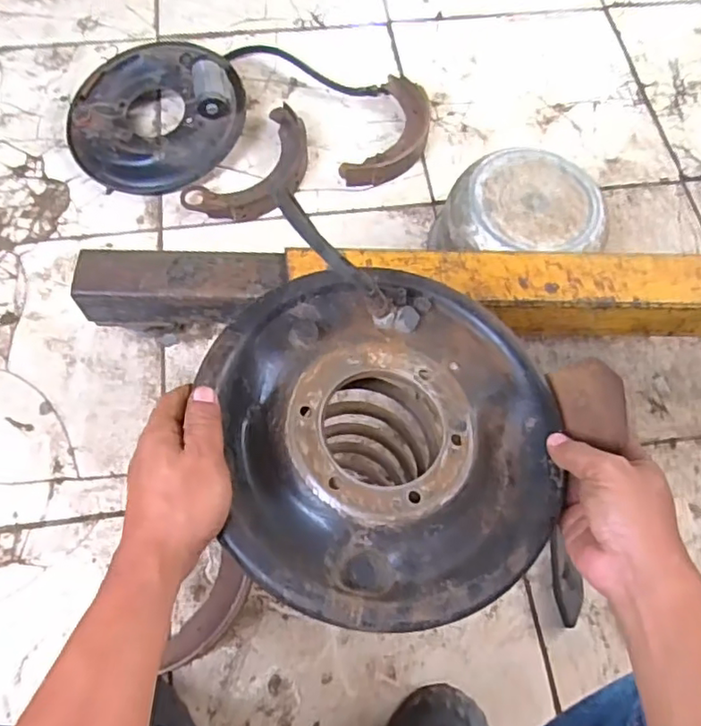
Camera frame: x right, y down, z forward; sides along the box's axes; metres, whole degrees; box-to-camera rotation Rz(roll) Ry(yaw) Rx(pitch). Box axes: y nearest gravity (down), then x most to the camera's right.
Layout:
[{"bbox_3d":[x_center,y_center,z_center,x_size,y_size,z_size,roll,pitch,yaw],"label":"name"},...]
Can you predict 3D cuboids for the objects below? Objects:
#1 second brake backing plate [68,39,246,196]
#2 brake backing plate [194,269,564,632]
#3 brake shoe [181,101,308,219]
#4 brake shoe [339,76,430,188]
[{"bbox_3d":[-0.294,-0.380,0.925,0.259,0.080,0.234,-26,70,-11],"label":"second brake backing plate"},{"bbox_3d":[0.031,0.047,0.446,0.240,0.051,0.257,1,68,-1],"label":"brake backing plate"},{"bbox_3d":[-0.136,-0.282,0.906,0.121,0.034,0.212,37,71,13],"label":"brake shoe"},{"bbox_3d":[0.069,-0.354,0.952,0.099,0.036,0.217,22,69,8],"label":"brake shoe"}]

